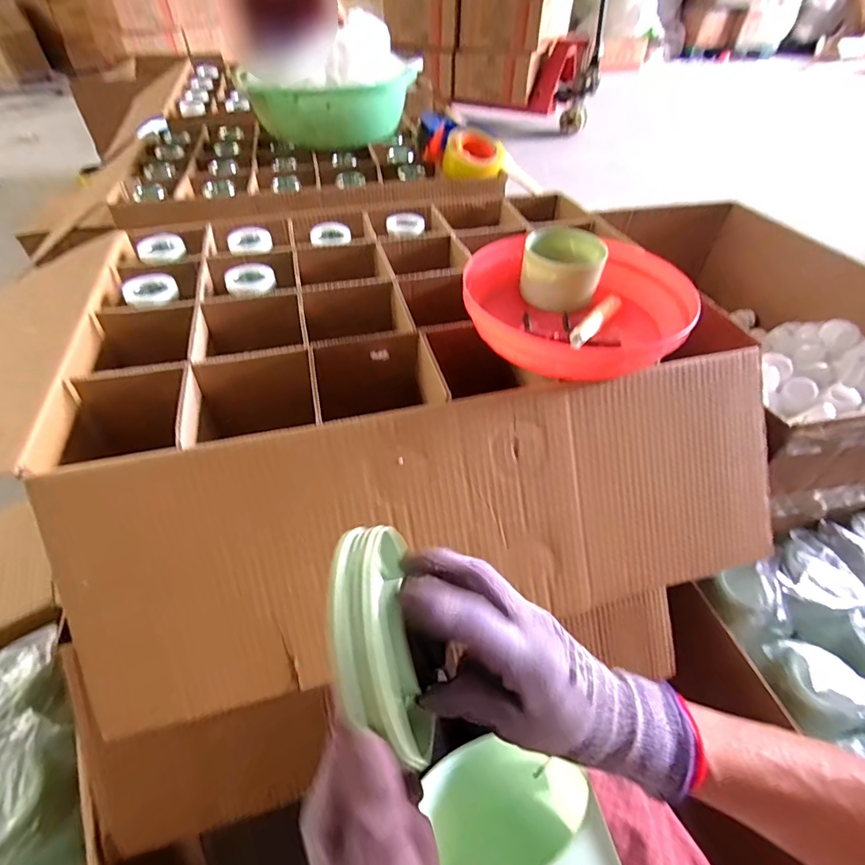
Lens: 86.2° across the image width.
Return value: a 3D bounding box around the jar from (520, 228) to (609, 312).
[{"bbox_3d":[0.146,-0.186,0.518,0.083,0.056,0.100,15,48,13],"label":"jar"}]

